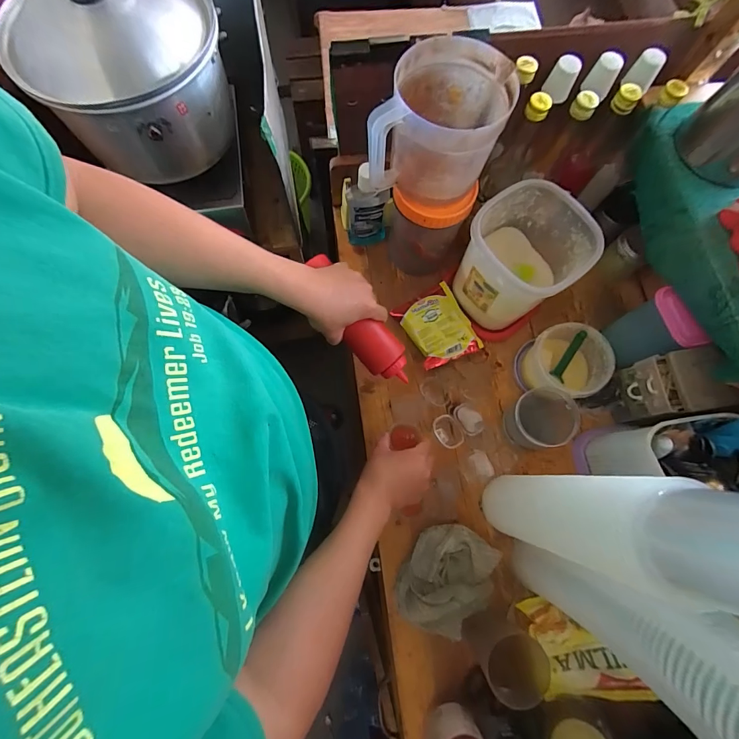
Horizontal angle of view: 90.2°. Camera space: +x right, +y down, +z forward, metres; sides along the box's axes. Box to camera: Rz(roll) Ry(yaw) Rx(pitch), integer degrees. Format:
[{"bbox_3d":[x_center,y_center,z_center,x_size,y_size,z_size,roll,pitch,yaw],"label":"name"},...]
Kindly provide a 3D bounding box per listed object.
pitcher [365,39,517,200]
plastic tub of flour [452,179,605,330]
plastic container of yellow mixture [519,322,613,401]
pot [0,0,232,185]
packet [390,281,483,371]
[{"bbox_3d":[0.093,-0.308,0.477,0.134,0.121,0.158,24,76,5],"label":"pitcher"},{"bbox_3d":[0.240,-0.170,0.600,0.159,0.173,0.155,-37,78,-10],"label":"plastic tub of flour"},{"bbox_3d":[0.310,-0.006,0.612,0.134,0.087,0.114,1,75,-1],"label":"plastic container of yellow mixture"},{"bbox_3d":[-0.394,-0.512,0.620,0.297,0.210,0.282,0,75,-1],"label":"pot"},{"bbox_3d":[0.122,-0.076,0.660,0.112,0.030,0.132,-26,77,-7],"label":"packet"}]

